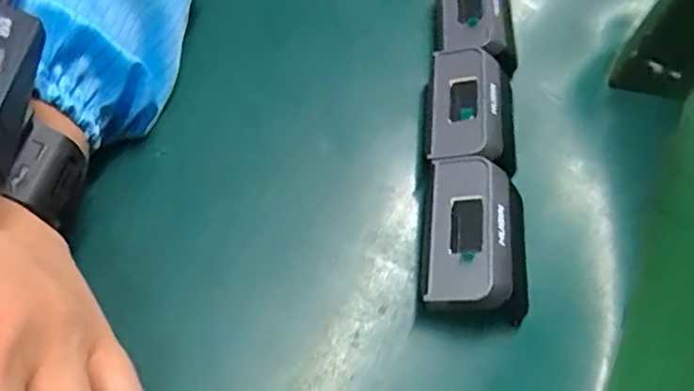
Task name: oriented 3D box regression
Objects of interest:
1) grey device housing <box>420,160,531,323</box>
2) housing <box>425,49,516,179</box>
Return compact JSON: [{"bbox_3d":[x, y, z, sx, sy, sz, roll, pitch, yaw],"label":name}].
[{"bbox_3d":[0.059,0.021,0.268,0.046,0.028,0.074,7,57,-4],"label":"grey device housing"},{"bbox_3d":[0.065,-0.040,0.311,0.045,0.033,0.076,11,57,-1],"label":"housing"}]

